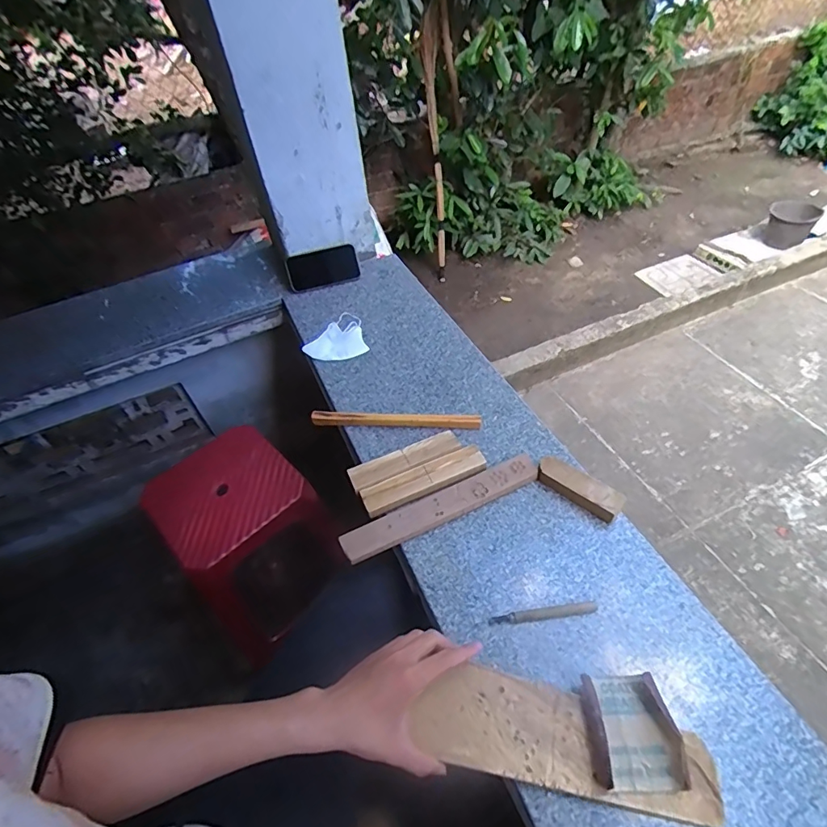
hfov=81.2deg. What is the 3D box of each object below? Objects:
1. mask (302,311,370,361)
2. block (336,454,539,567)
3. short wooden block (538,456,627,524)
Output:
[{"bbox_3d":[-0.142,-0.151,0.986,0.110,0.010,0.141,26,56,26],"label":"mask"},{"bbox_3d":[0.044,0.136,0.704,0.303,0.019,0.048,-23,50,-14],"label":"block"},{"bbox_3d":[0.238,0.107,0.697,0.125,0.026,0.041,33,59,30],"label":"short wooden block"}]

